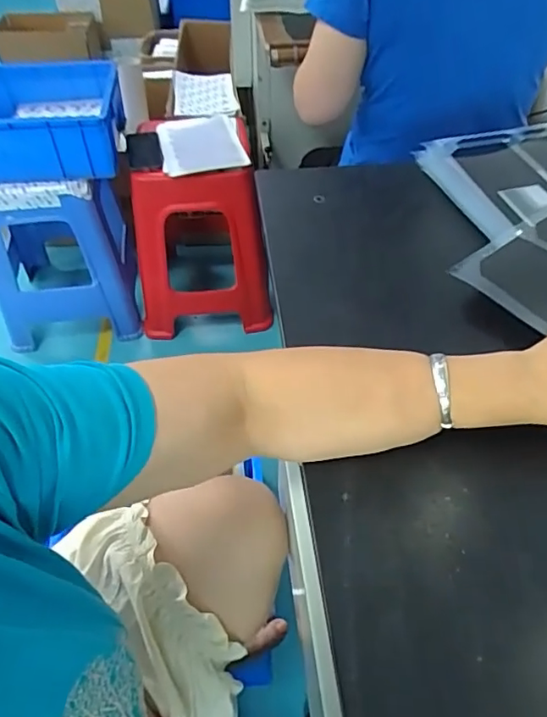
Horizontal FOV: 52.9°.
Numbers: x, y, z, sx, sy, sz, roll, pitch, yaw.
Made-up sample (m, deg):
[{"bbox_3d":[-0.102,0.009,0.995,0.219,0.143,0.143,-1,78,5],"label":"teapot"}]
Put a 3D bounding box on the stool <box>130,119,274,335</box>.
[{"bbox_3d":[-0.184,-0.343,1.471,0.343,0.450,0.343,0,50,2],"label":"stool"}]

